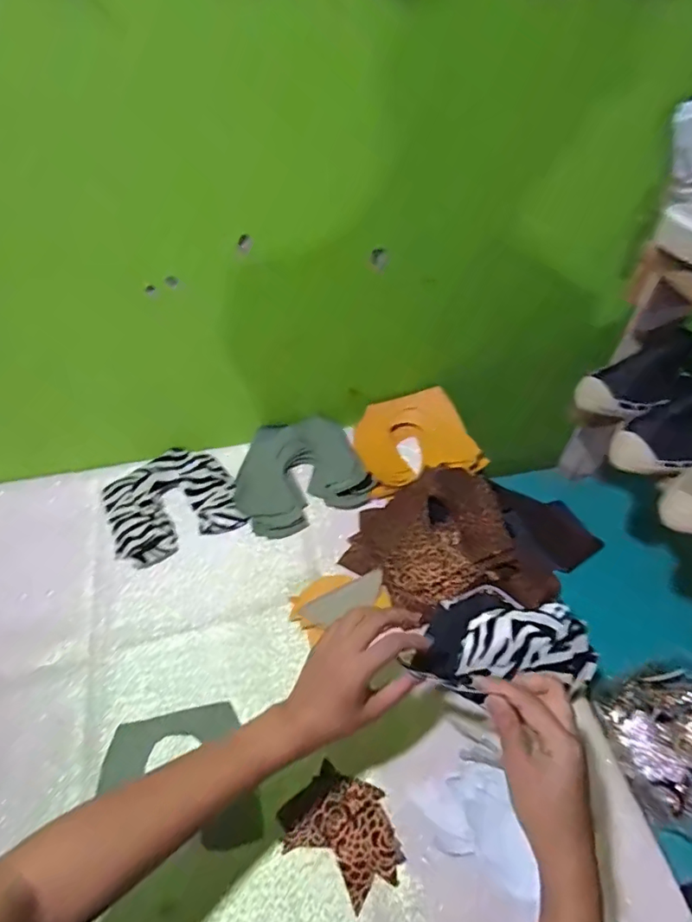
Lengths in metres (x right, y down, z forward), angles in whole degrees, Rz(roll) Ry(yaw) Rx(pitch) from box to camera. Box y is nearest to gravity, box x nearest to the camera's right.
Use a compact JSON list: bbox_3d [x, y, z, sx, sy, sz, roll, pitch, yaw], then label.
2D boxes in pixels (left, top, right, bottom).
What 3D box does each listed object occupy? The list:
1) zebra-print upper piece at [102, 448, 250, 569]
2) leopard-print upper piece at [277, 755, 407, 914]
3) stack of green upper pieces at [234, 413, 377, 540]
[{"bbox_3d":[-0.239,0.054,0.705,0.164,0.012,0.163,-22,54,-19],"label":"zebra-print upper piece"},{"bbox_3d":[-0.001,0.339,0.475,0.110,0.007,0.080,25,53,18],"label":"leopard-print upper piece"},{"bbox_3d":[-0.067,0.015,0.725,0.175,0.032,0.165,-16,52,-15],"label":"stack of green upper pieces"}]

